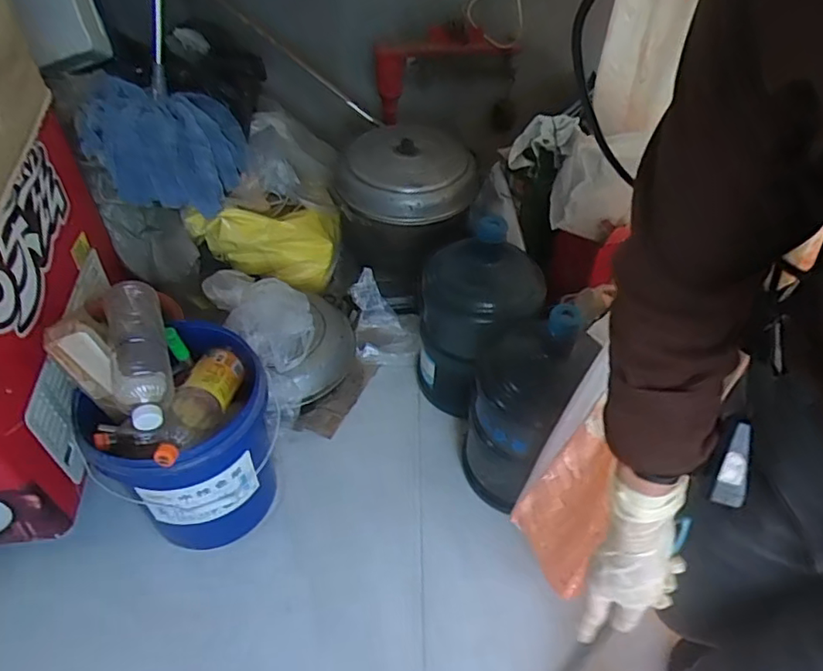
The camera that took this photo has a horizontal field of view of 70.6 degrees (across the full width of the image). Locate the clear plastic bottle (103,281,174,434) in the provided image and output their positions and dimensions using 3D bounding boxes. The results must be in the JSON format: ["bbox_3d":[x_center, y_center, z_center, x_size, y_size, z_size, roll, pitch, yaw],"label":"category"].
[{"bbox_3d":[-0.439,0.028,0.930,0.089,0.068,0.276,-15,49,-15],"label":"clear plastic bottle"}]

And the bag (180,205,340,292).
[{"bbox_3d":[-0.380,-0.244,1.489,0.403,0.216,0.116,9,39,-38],"label":"bag"}]

